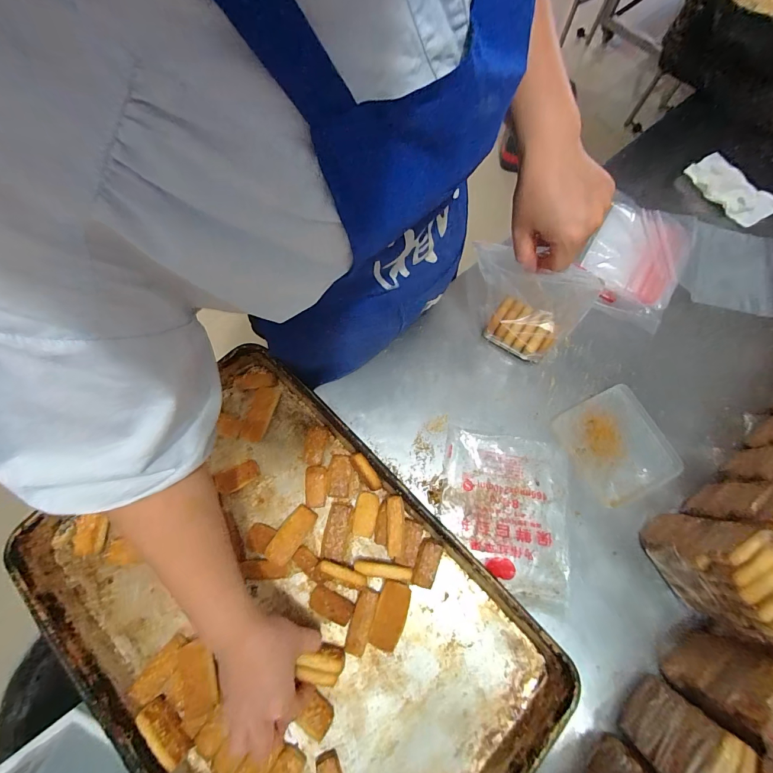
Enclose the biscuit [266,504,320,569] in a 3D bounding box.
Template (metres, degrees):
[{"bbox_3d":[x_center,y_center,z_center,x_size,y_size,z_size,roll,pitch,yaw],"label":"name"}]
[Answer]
[{"bbox_3d":[-0.122,0.191,0.463,0.035,0.010,0.074,32,60,9],"label":"biscuit"}]

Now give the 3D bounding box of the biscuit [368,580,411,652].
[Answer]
[{"bbox_3d":[0.005,0.280,0.441,0.038,0.019,0.072,16,72,4],"label":"biscuit"}]

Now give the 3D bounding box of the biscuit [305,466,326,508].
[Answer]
[{"bbox_3d":[-0.097,0.138,0.496,0.030,0.018,0.054,-6,72,-4],"label":"biscuit"}]

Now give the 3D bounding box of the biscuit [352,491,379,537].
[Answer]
[{"bbox_3d":[-0.027,0.172,0.482,0.029,0.014,0.055,10,72,2],"label":"biscuit"}]

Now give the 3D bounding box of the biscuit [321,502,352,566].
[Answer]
[{"bbox_3d":[-0.066,0.194,0.474,0.035,0.016,0.072,1,72,-1],"label":"biscuit"}]

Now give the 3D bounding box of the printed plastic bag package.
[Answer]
[{"bbox_3d":[0.160,0.174,0.491,0.169,0.010,0.212,8,72,1],"label":"printed plastic bag package"}]

